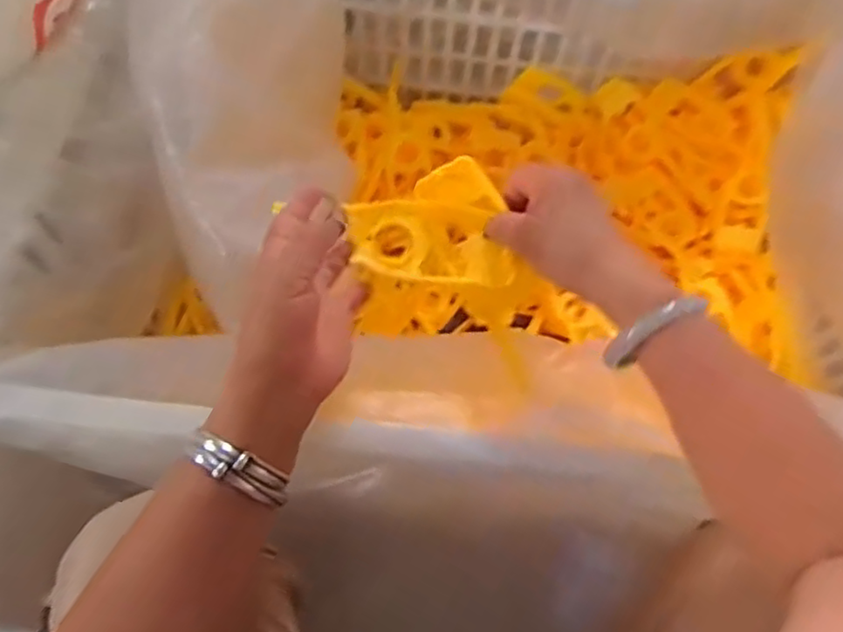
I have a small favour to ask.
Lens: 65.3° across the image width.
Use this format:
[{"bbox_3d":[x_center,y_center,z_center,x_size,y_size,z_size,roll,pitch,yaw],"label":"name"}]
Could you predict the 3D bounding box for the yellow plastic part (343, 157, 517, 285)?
[{"bbox_3d":[0.007,-0.064,0.465,0.112,0.044,0.078,3,64,0],"label":"yellow plastic part"}]

